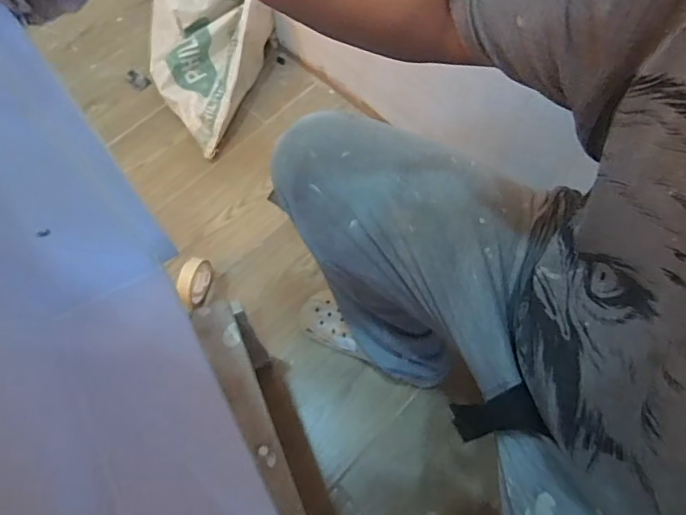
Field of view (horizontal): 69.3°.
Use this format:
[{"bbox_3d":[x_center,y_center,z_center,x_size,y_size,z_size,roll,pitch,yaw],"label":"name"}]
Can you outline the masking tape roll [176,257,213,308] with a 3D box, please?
[{"bbox_3d":[-0.270,0.045,0.897,0.038,0.069,0.086,17,67,7],"label":"masking tape roll"}]

